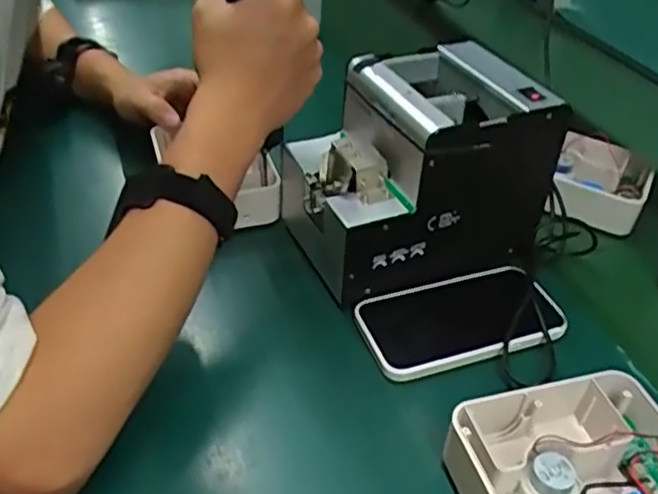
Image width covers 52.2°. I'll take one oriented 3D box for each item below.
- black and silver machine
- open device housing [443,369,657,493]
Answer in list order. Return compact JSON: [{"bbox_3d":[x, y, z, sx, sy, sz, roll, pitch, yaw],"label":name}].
[{"bbox_3d":[0.069,-0.064,0.536,0.177,0.145,0.127,-11,42,-18],"label":"black and silver machine"},{"bbox_3d":[0.140,0.131,0.387,0.139,0.049,0.103,-9,41,-16],"label":"open device housing"}]

